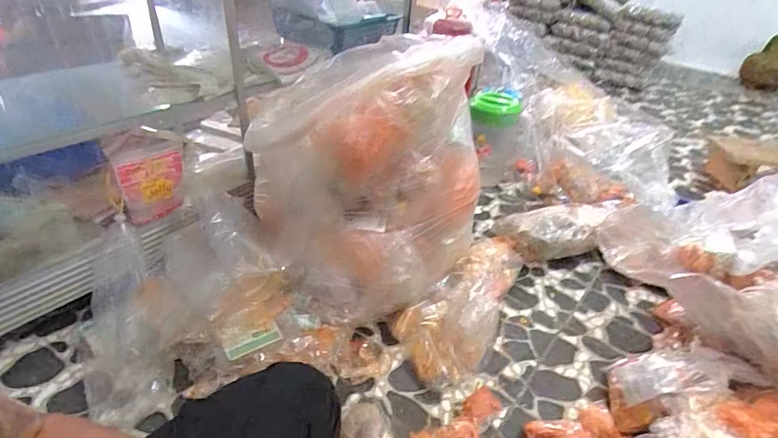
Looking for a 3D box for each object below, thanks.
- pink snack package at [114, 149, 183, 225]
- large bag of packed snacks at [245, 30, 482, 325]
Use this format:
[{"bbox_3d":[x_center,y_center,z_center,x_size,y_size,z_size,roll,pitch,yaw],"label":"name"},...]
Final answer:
[{"bbox_3d":[-0.480,-0.068,0.880,0.025,0.133,0.127,26,41,28],"label":"pink snack package"},{"bbox_3d":[-0.052,-0.100,0.856,0.370,0.461,0.367,-21,42,-31],"label":"large bag of packed snacks"}]

